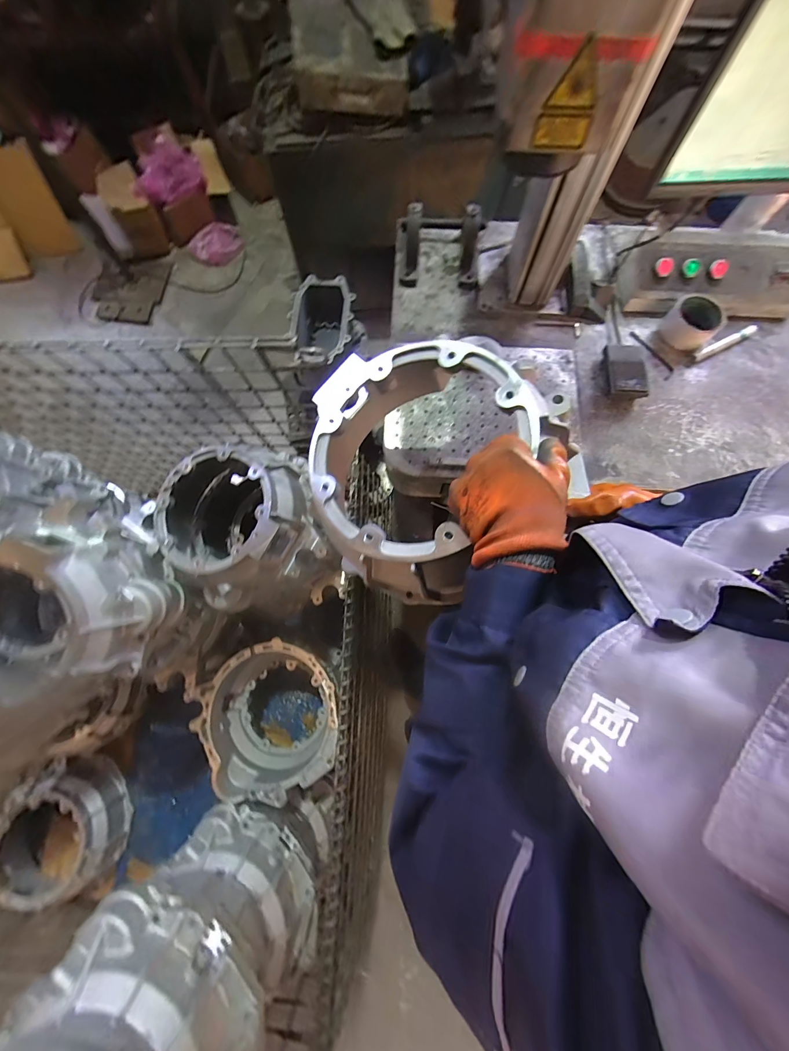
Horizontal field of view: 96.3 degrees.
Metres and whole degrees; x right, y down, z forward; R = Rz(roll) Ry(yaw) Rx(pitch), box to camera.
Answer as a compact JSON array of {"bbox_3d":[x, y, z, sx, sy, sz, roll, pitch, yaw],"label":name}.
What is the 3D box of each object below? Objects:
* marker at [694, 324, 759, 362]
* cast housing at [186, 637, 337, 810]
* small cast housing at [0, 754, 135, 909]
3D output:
[{"bbox_3d":[0.635,-0.350,0.673,0.148,0.012,0.017,-28,77,-6],"label":"marker"},{"bbox_3d":[-0.290,0.464,0.871,0.315,0.137,0.322,-36,78,-8],"label":"cast housing"},{"bbox_3d":[-0.877,0.791,0.930,0.292,0.155,0.301,-30,77,-7],"label":"small cast housing"}]

